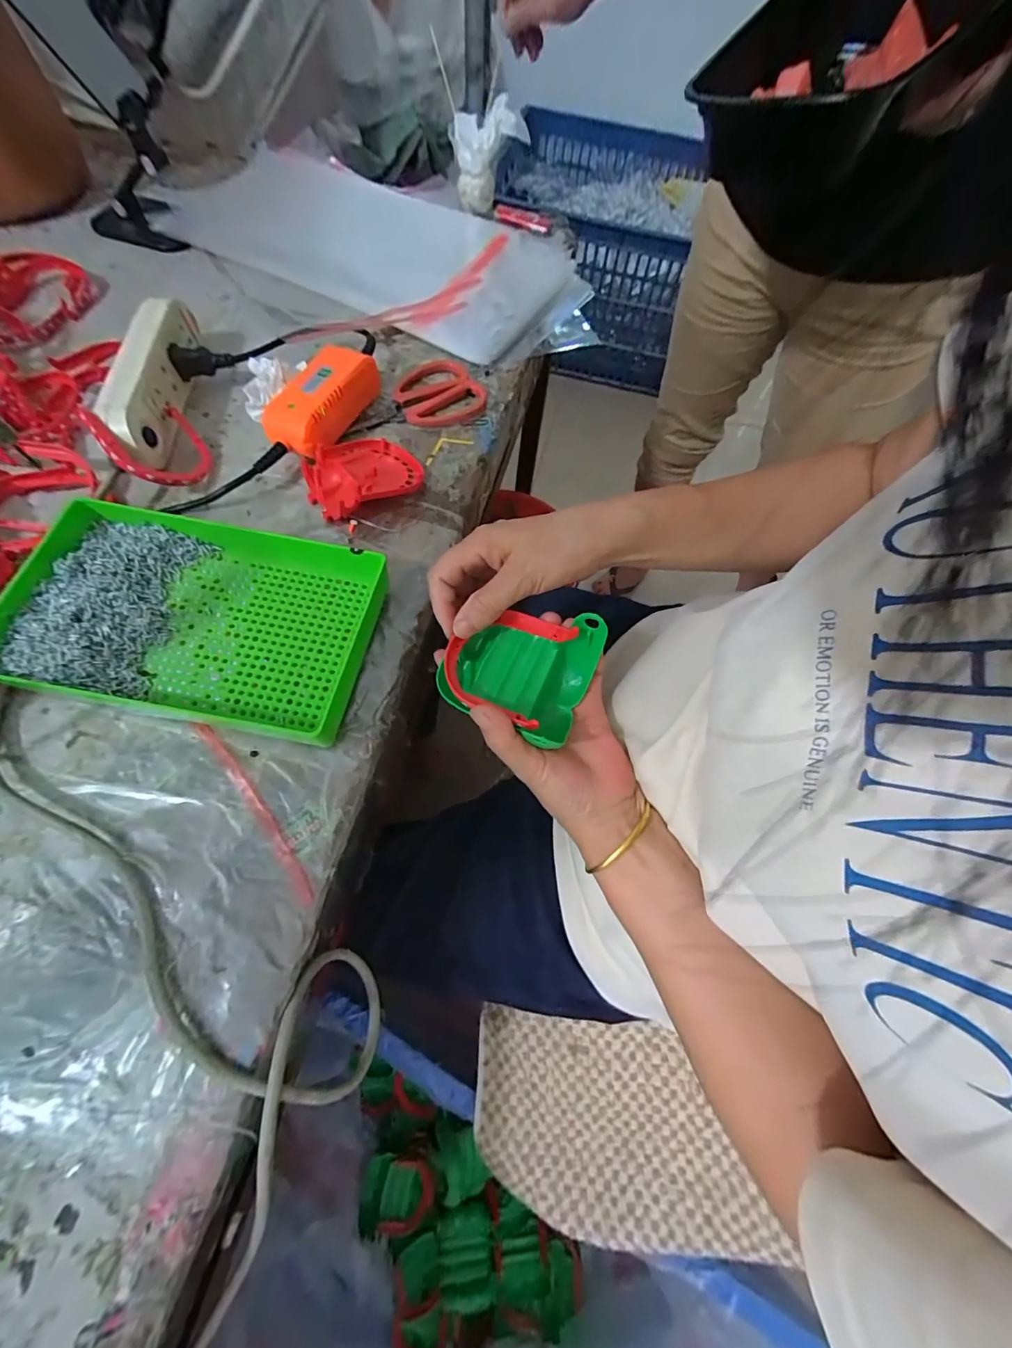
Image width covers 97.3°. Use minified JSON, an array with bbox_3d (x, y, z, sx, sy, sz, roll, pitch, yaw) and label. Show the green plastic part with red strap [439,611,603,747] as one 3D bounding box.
[{"bbox_3d":[0.009,-0.003,0.302,0.095,0.051,0.084,25,67,7],"label":"green plastic part with red strap"}]

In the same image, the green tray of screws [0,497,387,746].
[{"bbox_3d":[-0.223,-0.044,0.328,0.248,0.036,0.158,10,66,1],"label":"green tray of screws"}]

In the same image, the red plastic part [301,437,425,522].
[{"bbox_3d":[-0.129,-0.183,0.404,0.100,0.028,0.082,-35,73,-17],"label":"red plastic part"}]

